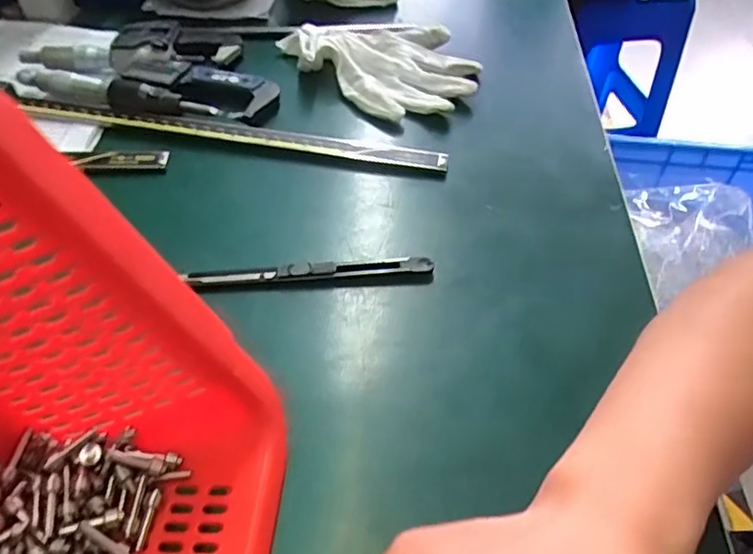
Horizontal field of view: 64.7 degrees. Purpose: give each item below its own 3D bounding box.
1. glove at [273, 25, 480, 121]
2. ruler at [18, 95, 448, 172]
[{"bbox_3d":[0.004,-0.169,0.466,0.146,0.035,0.102,31,53,20],"label":"glove"},{"bbox_3d":[-0.101,-0.100,0.409,0.297,0.006,0.018,9,63,5],"label":"ruler"}]

